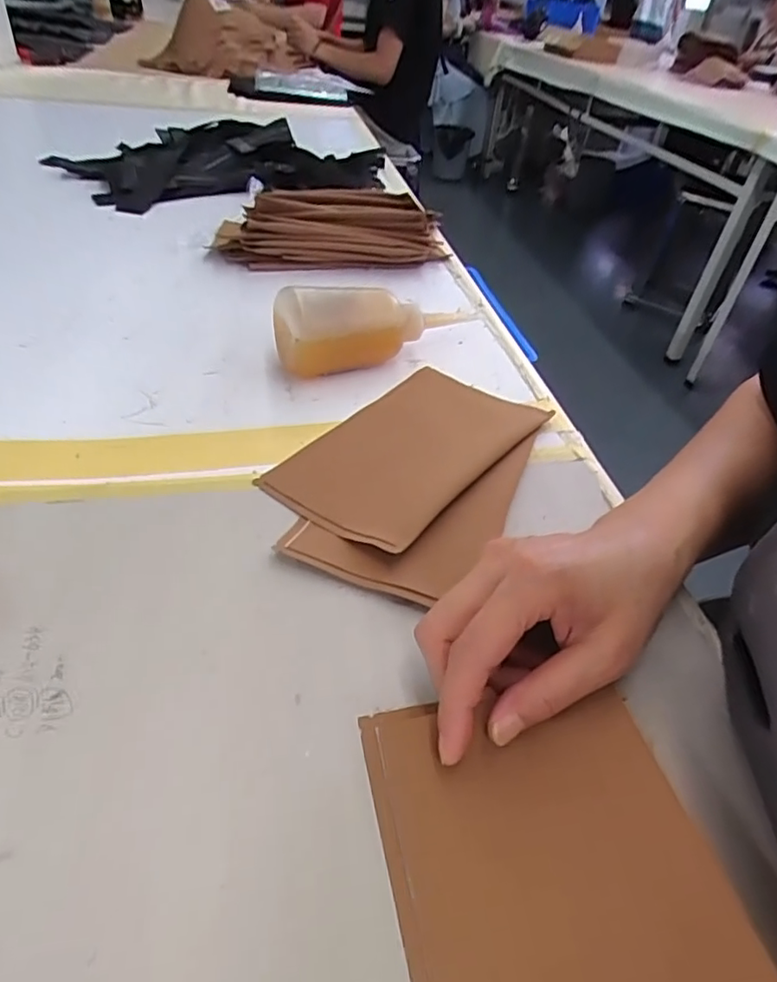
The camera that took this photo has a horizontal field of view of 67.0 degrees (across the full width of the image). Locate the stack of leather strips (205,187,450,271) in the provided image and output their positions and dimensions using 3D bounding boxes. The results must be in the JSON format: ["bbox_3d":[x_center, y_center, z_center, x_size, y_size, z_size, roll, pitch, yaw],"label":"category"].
[{"bbox_3d":[-0.061,-0.277,0.620,0.232,0.061,0.077,-5,43,-10],"label":"stack of leather strips"}]

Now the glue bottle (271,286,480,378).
[{"bbox_3d":[-0.005,-0.136,0.471,0.176,0.059,0.048,-18,46,-23],"label":"glue bottle"}]

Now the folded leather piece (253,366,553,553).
[{"bbox_3d":[0.016,-0.033,0.394,0.113,0.015,0.184,29,47,25],"label":"folded leather piece"}]

